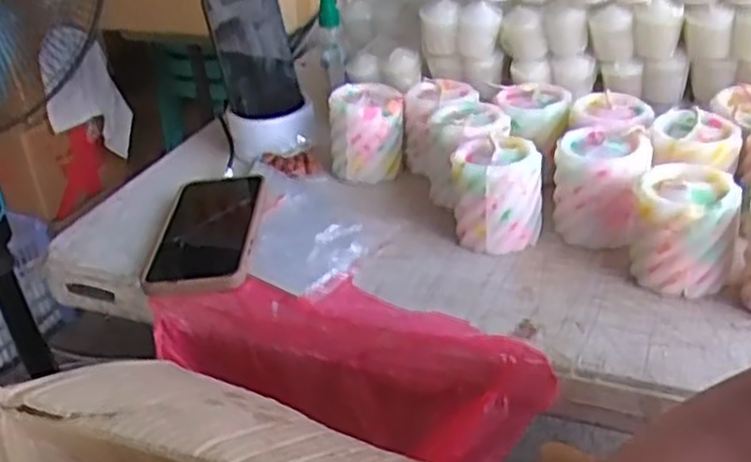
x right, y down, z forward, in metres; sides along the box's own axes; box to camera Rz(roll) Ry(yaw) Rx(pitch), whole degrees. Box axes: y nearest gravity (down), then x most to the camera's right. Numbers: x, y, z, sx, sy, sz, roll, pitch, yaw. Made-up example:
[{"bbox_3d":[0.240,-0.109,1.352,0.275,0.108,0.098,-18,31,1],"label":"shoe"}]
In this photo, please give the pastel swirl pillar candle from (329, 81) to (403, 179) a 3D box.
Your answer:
[{"bbox_3d":[-0.007,-0.091,0.721,0.071,0.070,0.061,-4,31,7],"label":"pastel swirl pillar candle"}]

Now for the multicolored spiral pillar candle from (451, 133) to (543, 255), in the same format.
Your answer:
[{"bbox_3d":[0.093,-0.025,0.590,0.064,0.080,0.052,0,32,12],"label":"multicolored spiral pillar candle"}]

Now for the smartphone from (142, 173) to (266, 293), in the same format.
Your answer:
[{"bbox_3d":[-0.145,0.001,0.663,0.088,0.015,0.158,-7,33,3],"label":"smartphone"}]

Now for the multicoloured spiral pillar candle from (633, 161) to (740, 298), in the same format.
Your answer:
[{"bbox_3d":[0.213,-0.002,0.534,0.064,0.065,0.061,8,35,24],"label":"multicoloured spiral pillar candle"}]

